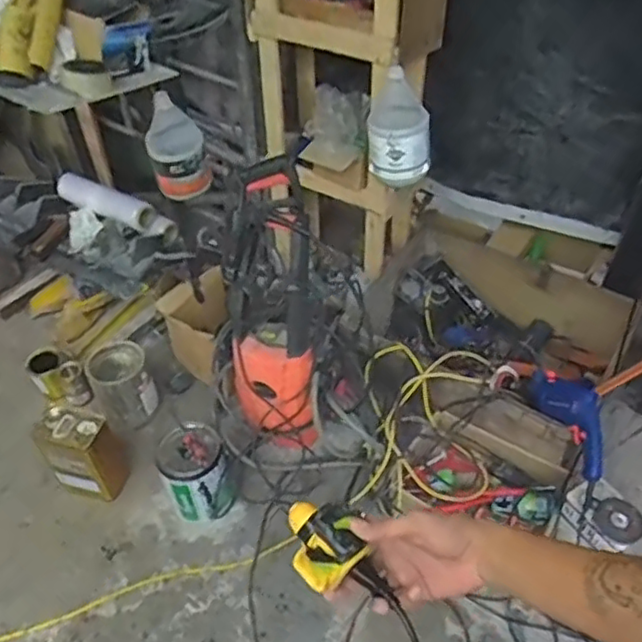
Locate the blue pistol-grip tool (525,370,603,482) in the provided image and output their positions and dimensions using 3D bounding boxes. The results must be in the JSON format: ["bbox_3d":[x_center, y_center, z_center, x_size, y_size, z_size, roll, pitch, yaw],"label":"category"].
[{"bbox_3d":[0.568,0.207,1.455,0.080,0.116,0.280,-14,46,-12],"label":"blue pistol-grip tool"}]

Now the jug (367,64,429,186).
[{"bbox_3d":[0.188,-0.454,1.561,0.146,0.273,0.128,2,45,4],"label":"jug"}]

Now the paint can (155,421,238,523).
[{"bbox_3d":[-0.312,0.383,1.649,0.167,0.224,0.171,-24,49,-21],"label":"paint can"}]

